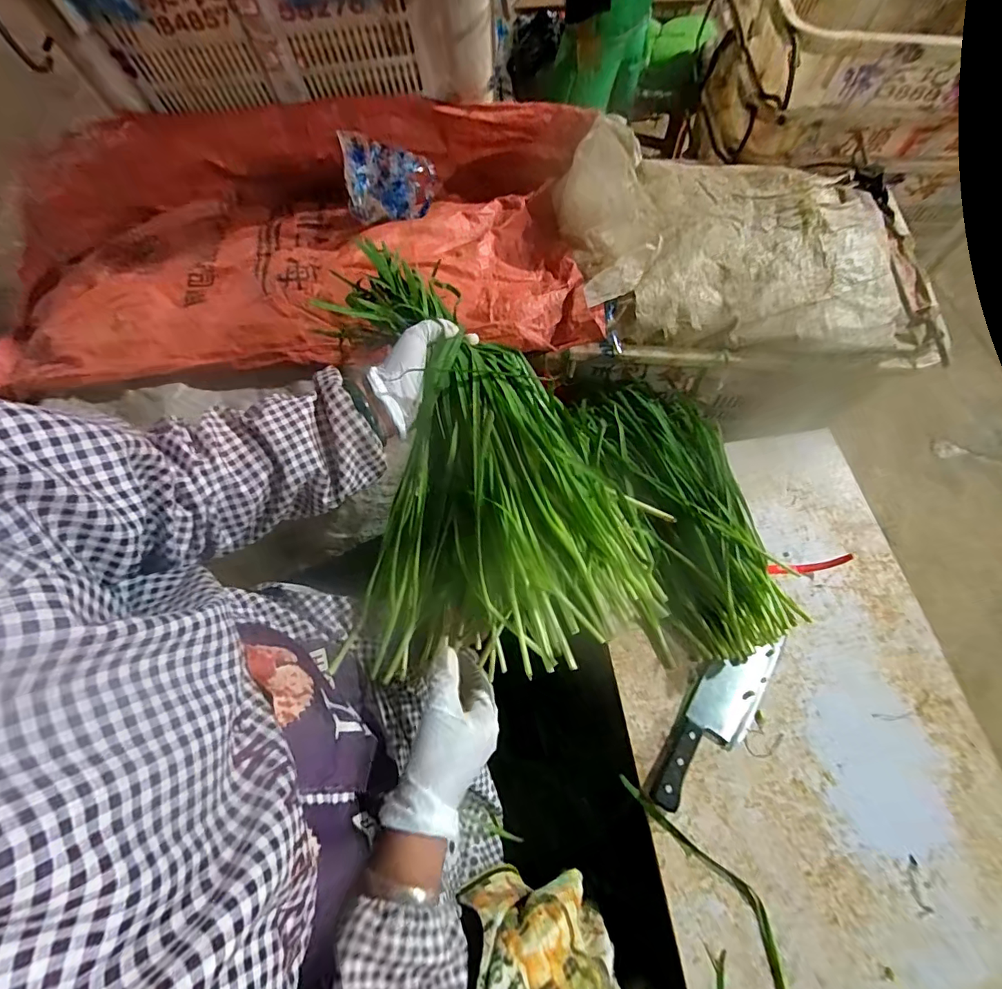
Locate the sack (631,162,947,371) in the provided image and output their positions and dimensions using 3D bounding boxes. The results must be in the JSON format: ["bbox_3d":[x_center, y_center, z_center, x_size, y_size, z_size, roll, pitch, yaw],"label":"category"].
[{"bbox_3d":[0.461,-0.411,0.775,0.478,0.074,0.408,6,67,5],"label":"sack"}]

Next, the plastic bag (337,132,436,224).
[{"bbox_3d":[-0.184,-0.483,0.743,0.141,0.114,0.087,-41,71,-15],"label":"plastic bag"}]

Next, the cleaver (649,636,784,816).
[{"bbox_3d":[0.264,0.267,0.570,0.069,0.021,0.239,33,71,15],"label":"cleaver"}]

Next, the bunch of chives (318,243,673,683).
[{"bbox_3d":[-0.022,-0.045,0.494,0.279,0.118,0.421,-8,67,-2],"label":"bunch of chives"}]

